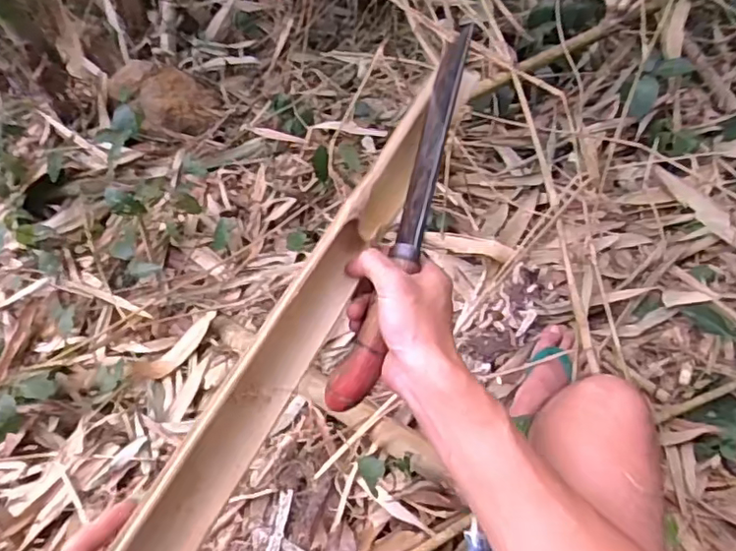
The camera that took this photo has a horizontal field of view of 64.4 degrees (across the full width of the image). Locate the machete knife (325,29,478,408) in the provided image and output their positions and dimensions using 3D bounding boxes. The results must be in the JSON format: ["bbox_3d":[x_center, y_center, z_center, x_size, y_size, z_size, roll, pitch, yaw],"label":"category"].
[{"bbox_3d":[0.035,-0.052,0.490,0.036,0.039,0.336,17,77,7],"label":"machete knife"}]

